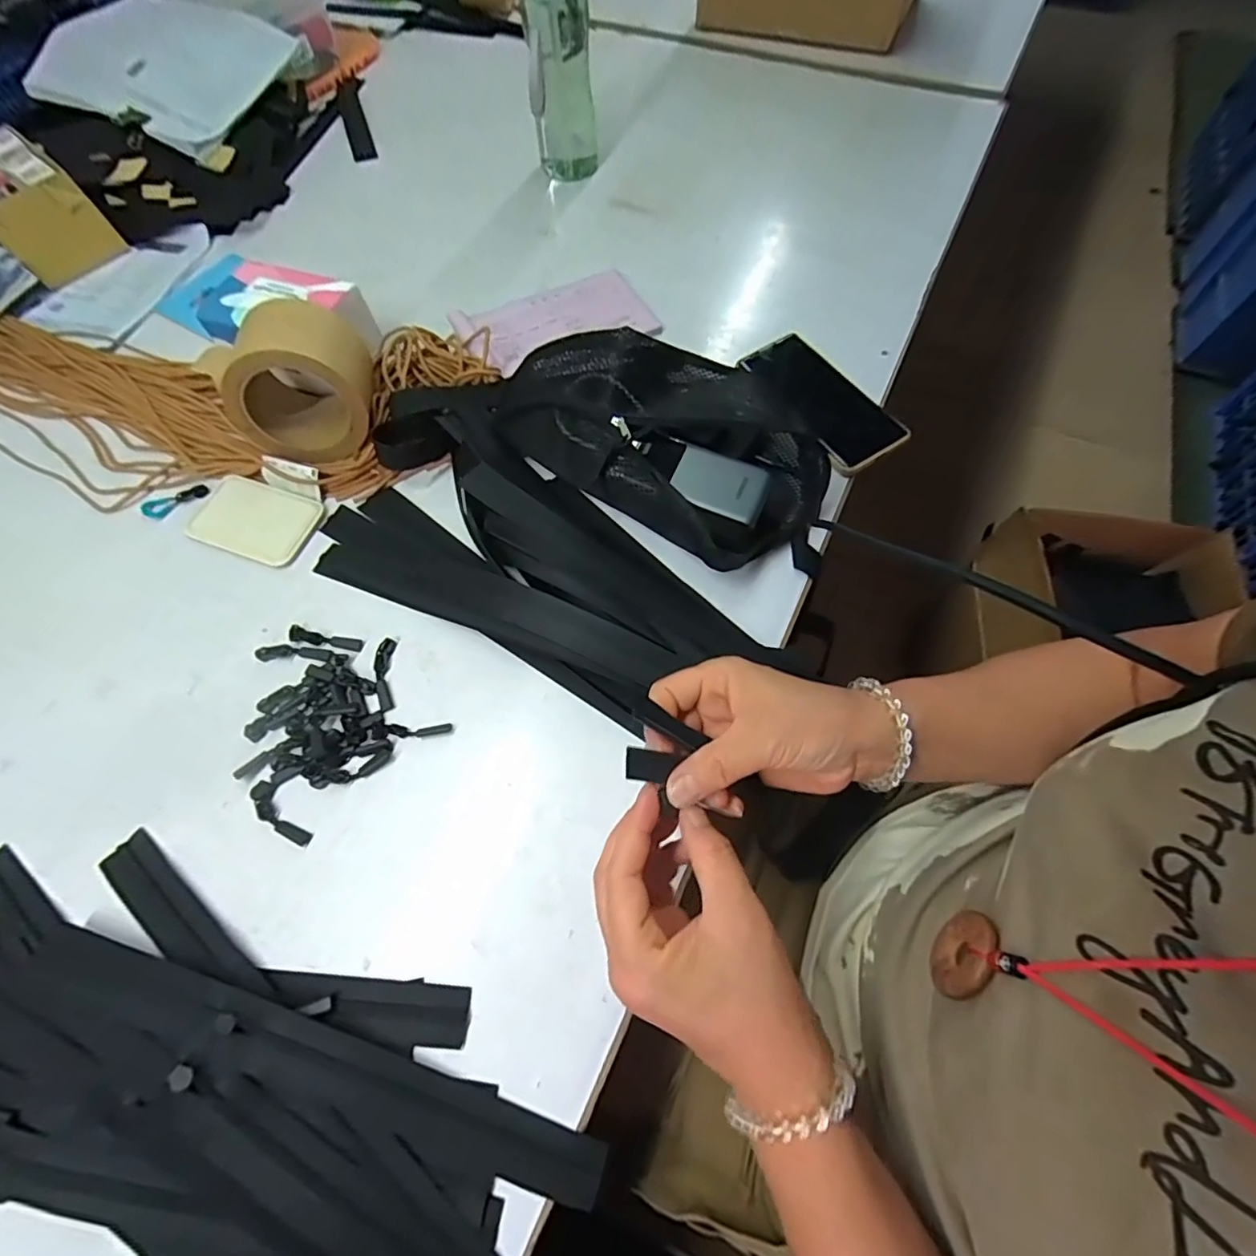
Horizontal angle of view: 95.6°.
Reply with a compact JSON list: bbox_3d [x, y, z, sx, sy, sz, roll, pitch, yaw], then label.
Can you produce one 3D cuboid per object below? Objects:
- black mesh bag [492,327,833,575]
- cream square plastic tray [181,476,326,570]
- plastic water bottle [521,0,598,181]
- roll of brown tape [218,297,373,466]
[{"bbox_3d":[0.036,-0.173,0.486,0.295,0.058,0.179,32,69,16],"label":"black mesh bag"},{"bbox_3d":[-0.322,-0.094,0.489,0.102,0.009,0.067,18,66,10],"label":"cream square plastic tray"},{"bbox_3d":[-0.075,-0.626,0.624,0.069,0.213,0.067,-4,65,-1],"label":"plastic water bottle"},{"bbox_3d":[-0.274,-0.208,0.482,0.106,0.105,0.082,-10,57,-3],"label":"roll of brown tape"}]

